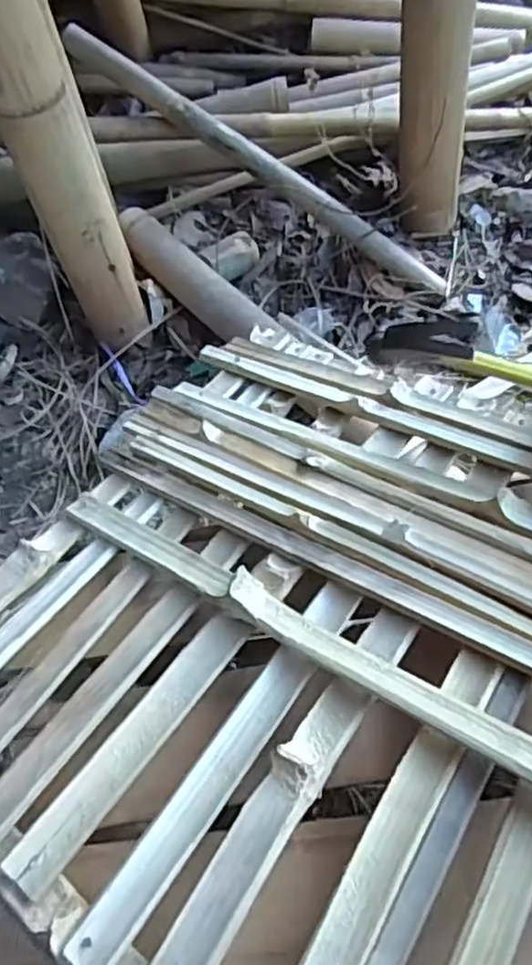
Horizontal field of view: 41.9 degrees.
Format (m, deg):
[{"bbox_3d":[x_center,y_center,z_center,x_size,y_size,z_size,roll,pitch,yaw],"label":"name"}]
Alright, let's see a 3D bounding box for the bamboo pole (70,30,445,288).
[{"bbox_3d":[-0.010,-0.507,1.122,0.703,0.038,0.033,33,63,-6],"label":"bamboo pole"}]

